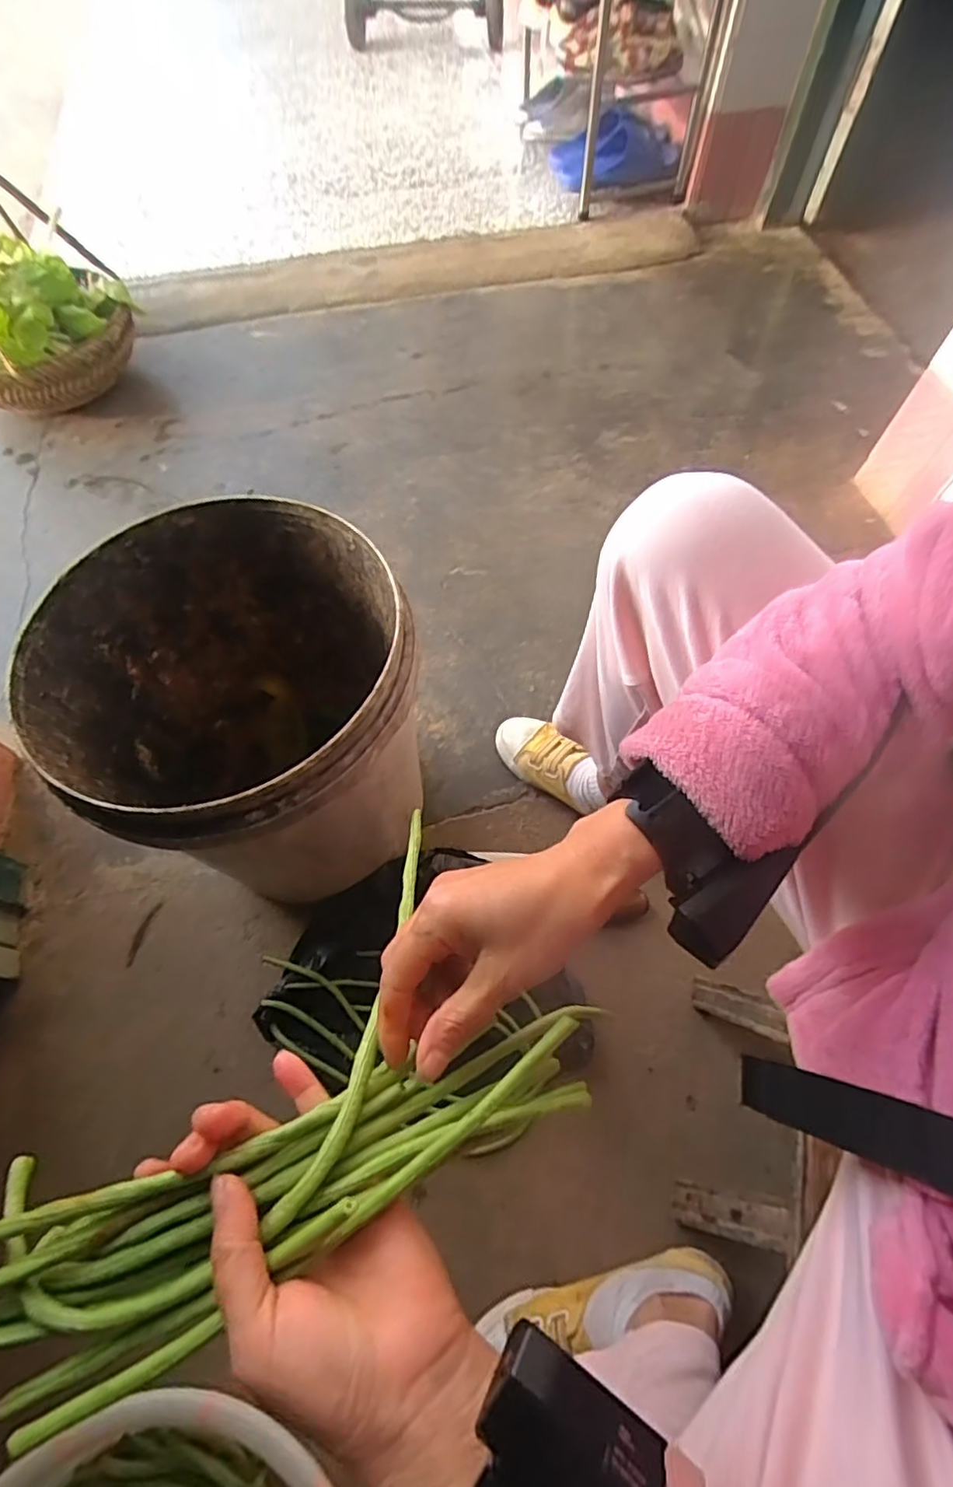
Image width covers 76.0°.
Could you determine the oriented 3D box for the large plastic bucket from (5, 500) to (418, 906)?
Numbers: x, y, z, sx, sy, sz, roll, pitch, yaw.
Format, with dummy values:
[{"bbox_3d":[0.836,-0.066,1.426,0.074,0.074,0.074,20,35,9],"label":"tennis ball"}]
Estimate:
[{"bbox_3d":[-0.225,-0.018,0.676,0.350,0.386,0.325,0,64,1],"label":"large plastic bucket"}]

